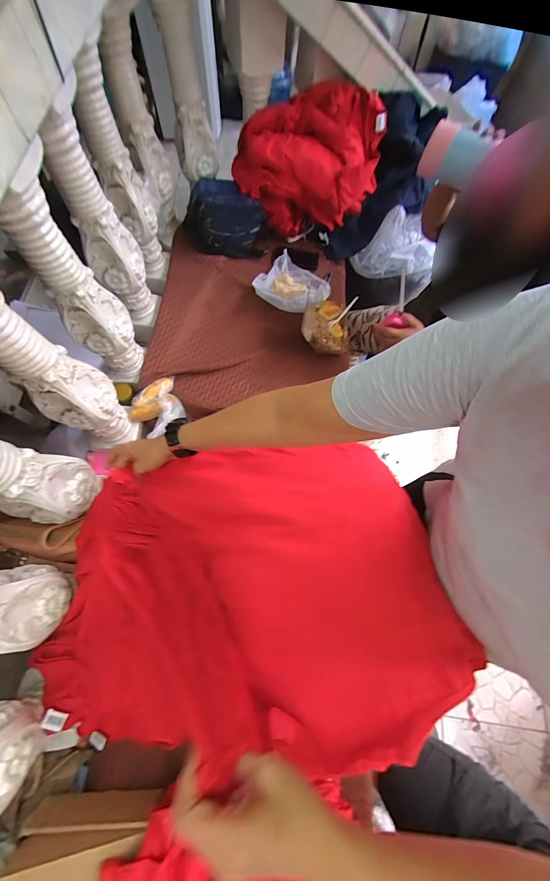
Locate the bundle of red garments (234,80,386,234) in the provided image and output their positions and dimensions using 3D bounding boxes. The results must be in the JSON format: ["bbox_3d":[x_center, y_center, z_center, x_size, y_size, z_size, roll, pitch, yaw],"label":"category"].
[{"bbox_3d":[0.108,-0.944,0.984,0.465,0.271,0.320,10,69,1],"label":"bundle of red garments"}]

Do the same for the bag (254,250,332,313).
[{"bbox_3d":[0.067,-0.519,0.958,0.211,0.051,0.208,33,71,9],"label":"bag"}]

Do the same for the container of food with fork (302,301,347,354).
[{"bbox_3d":[0.165,-0.367,0.919,0.146,0.035,0.184,6,69,-1],"label":"container of food with fork"}]

